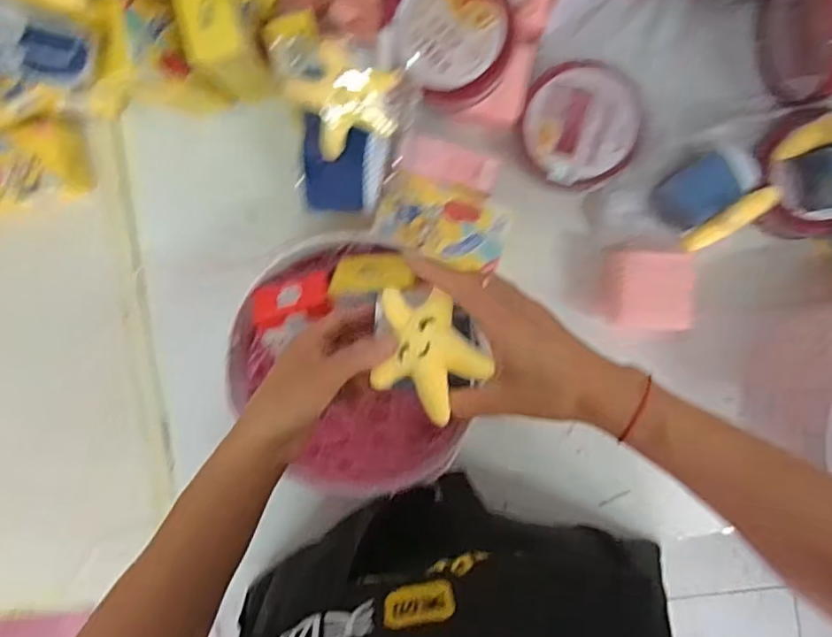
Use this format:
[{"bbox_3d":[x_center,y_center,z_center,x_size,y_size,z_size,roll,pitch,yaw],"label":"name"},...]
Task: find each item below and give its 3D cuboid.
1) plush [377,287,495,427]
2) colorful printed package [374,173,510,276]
[{"bbox_3d":[0.012,0.025,0.406,0.073,0.020,0.087,1,92,3],"label":"plush"},{"bbox_3d":[0.027,-0.094,0.574,0.125,0.011,0.072,18,93,3],"label":"colorful printed package"}]

